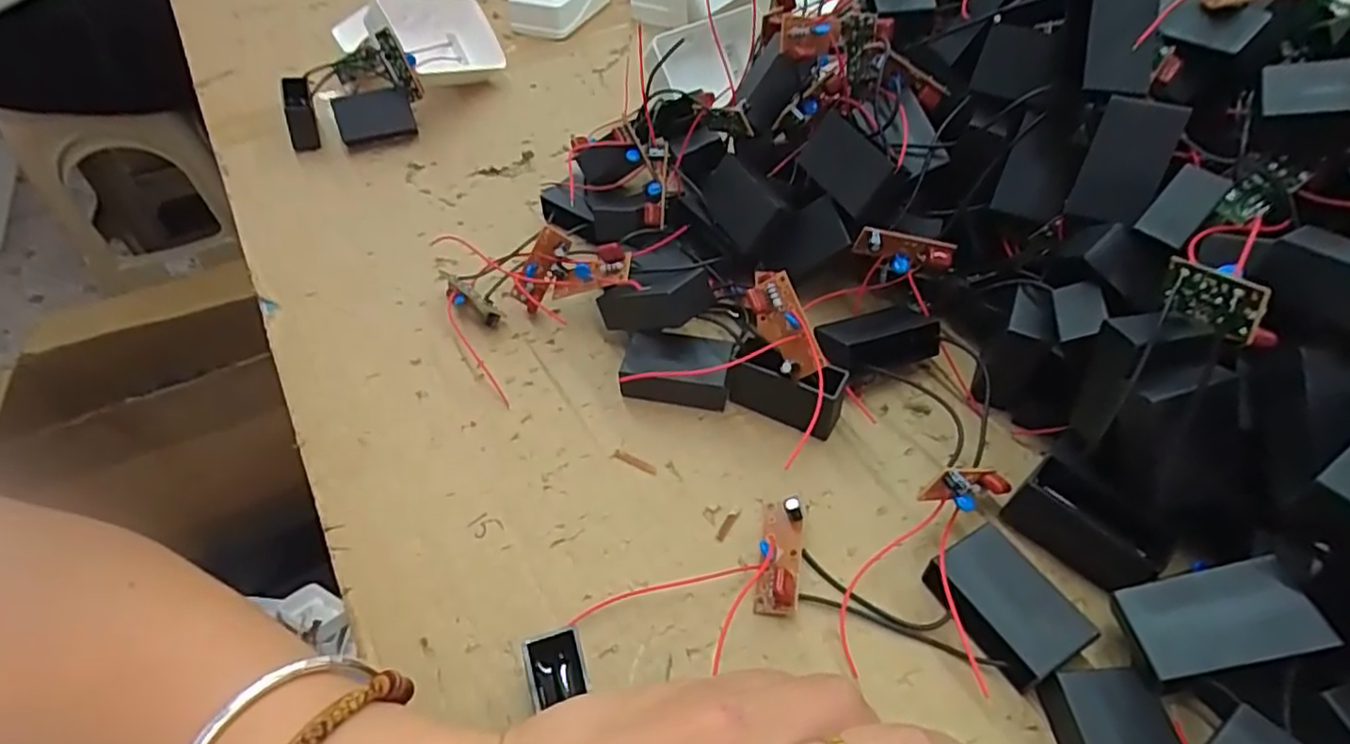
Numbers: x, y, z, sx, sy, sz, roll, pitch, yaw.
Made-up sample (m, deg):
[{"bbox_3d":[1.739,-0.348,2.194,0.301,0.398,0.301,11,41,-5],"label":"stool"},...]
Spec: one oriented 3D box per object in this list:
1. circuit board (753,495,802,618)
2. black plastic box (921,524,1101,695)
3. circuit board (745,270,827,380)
[{"bbox_3d":[0.040,0.067,0.252,0.015,0.013,0.045,7,49,8],"label":"circuit board"},{"bbox_3d":[0.112,0.081,0.232,0.031,0.019,0.047,-23,52,-18],"label":"black plastic box"},{"bbox_3d":[0.047,-0.020,0.286,0.022,0.013,0.045,-34,70,8],"label":"circuit board"}]

